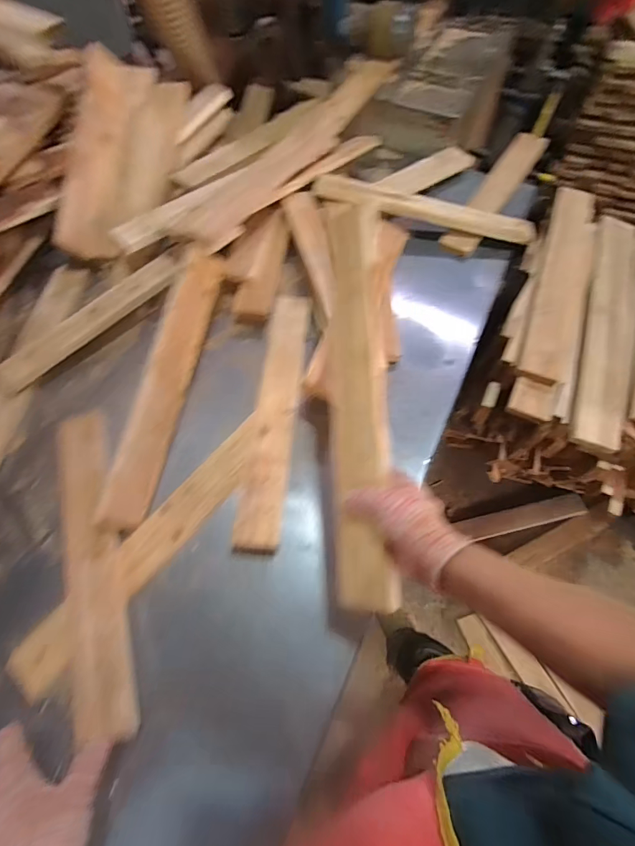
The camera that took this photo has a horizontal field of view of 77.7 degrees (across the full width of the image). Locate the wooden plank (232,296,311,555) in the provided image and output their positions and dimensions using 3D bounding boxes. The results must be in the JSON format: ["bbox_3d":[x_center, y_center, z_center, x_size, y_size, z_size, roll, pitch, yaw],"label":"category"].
[{"bbox_3d":[-0.067,-0.038,0.684,0.070,0.033,0.497,11,62,-10],"label":"wooden plank"}]

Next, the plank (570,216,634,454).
[{"bbox_3d":[0.570,-0.206,0.756,0.088,0.030,0.569,20,67,10],"label":"plank"}]

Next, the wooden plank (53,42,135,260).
[{"bbox_3d":[-0.477,-0.590,0.859,0.111,0.040,0.478,5,79,-25],"label":"wooden plank"}]

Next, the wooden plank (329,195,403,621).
[{"bbox_3d":[0.046,-0.038,0.496,0.021,0.085,0.502,9,75,-43],"label":"wooden plank"}]

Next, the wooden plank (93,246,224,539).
[{"bbox_3d":[-0.254,-0.077,0.671,0.021,0.077,0.497,-4,68,42],"label":"wooden plank"}]

